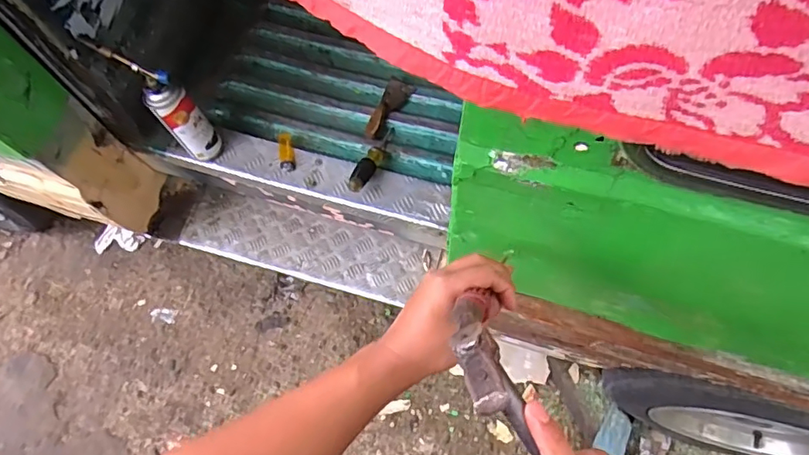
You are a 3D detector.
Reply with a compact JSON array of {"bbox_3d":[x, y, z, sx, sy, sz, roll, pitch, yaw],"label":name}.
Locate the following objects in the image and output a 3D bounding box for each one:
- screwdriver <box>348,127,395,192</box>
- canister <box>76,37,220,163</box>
[{"bbox_3d":[-0.059,-0.126,1.011,0.030,0.033,0.176,22,50,12],"label":"screwdriver"},{"bbox_3d":[-0.408,-0.213,0.923,0.100,0.271,0.059,17,66,33],"label":"canister"}]

